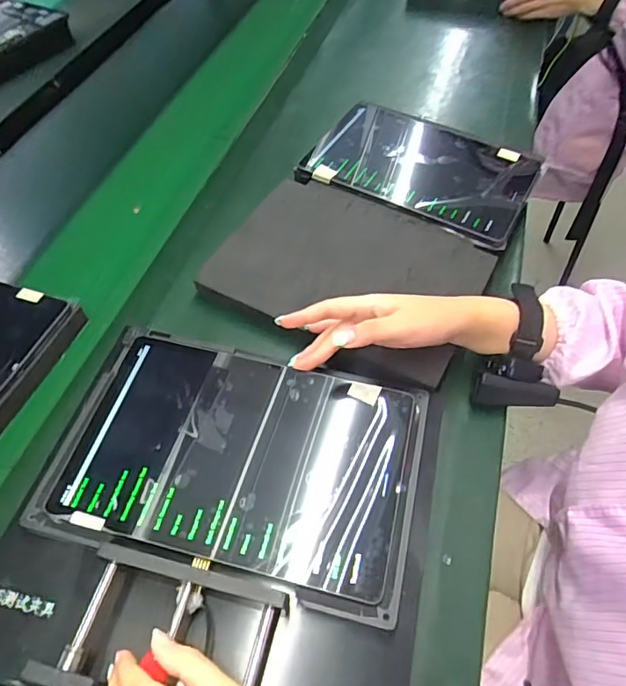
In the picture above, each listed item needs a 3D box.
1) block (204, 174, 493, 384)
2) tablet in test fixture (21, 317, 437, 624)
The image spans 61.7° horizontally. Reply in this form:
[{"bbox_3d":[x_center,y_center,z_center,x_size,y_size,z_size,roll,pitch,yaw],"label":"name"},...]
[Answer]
[{"bbox_3d":[0.035,-0.072,0.543,0.258,0.027,0.212,25,59,16],"label":"block"},{"bbox_3d":[-0.059,0.085,0.411,0.279,0.025,0.193,12,56,8],"label":"tablet in test fixture"}]

